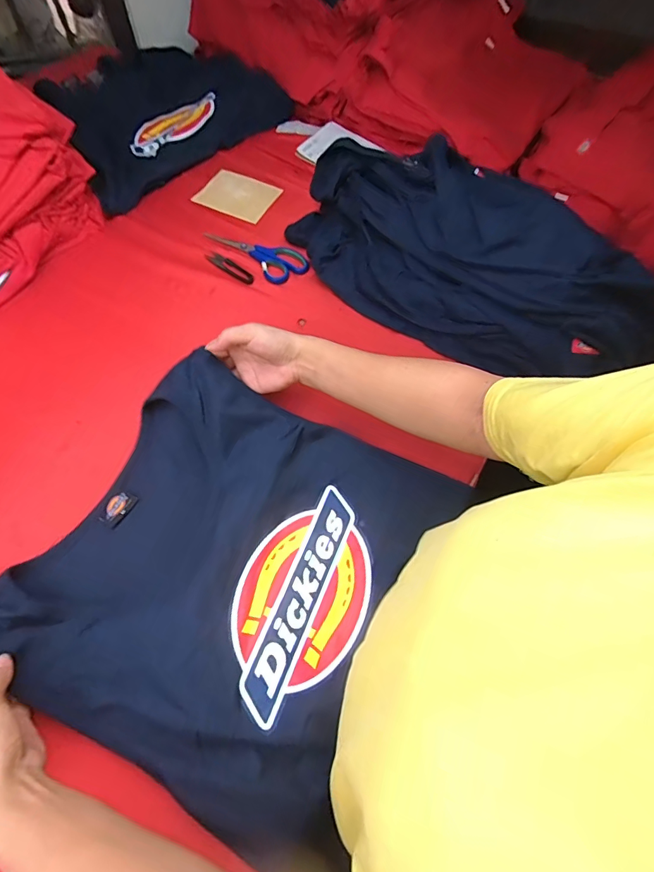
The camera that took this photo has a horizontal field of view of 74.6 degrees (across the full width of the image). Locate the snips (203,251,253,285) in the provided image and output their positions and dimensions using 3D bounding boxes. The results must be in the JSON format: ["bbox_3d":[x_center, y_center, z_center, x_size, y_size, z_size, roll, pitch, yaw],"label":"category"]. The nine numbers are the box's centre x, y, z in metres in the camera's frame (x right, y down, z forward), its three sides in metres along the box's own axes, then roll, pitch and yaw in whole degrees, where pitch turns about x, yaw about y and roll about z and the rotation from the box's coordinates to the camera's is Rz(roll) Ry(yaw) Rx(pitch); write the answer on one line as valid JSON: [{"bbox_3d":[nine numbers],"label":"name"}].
[{"bbox_3d":[-0.155,-0.267,0.682,0.099,0.005,0.023,36,66,19],"label":"snips"}]

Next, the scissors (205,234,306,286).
[{"bbox_3d":[-0.116,-0.300,0.693,0.182,0.008,0.069,33,65,18],"label":"scissors"}]

